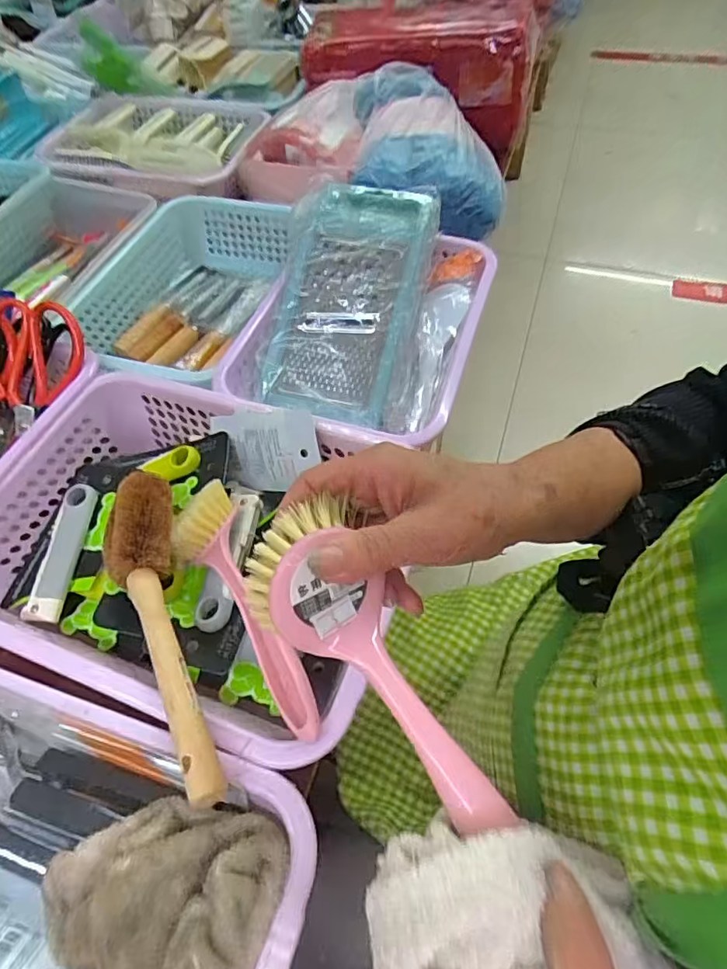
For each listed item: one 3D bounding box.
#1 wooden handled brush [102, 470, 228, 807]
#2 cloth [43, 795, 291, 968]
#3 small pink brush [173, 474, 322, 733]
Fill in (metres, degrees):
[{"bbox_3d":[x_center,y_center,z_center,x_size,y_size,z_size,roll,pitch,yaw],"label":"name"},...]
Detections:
[{"bbox_3d":[-0.135,0.087,0.346,0.050,0.037,0.219,-18,56,-9],"label":"wooden handled brush"},{"bbox_3d":[-0.117,0.229,0.273,0.125,0.054,0.142,16,58,14],"label":"cloth"},{"bbox_3d":[-0.089,0.081,0.378,0.057,0.037,0.211,-26,58,-14],"label":"small pink brush"}]

